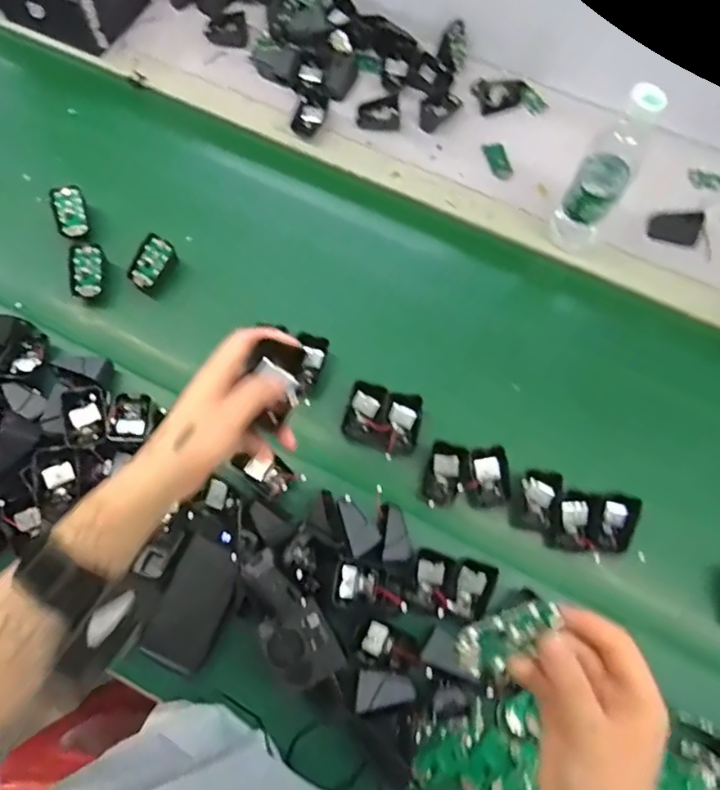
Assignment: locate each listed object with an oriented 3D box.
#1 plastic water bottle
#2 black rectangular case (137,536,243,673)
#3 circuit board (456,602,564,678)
[{"bbox_3d":[0.292,-0.260,0.656,0.065,0.201,0.057,27,73,7],"label":"plastic water bottle"},{"bbox_3d":[-0.177,0.226,0.599,0.069,0.010,0.130,29,77,-10],"label":"black rectangular case"},{"bbox_3d":[0.081,0.135,0.306,0.061,0.005,0.034,-10,106,-18],"label":"circuit board"}]

